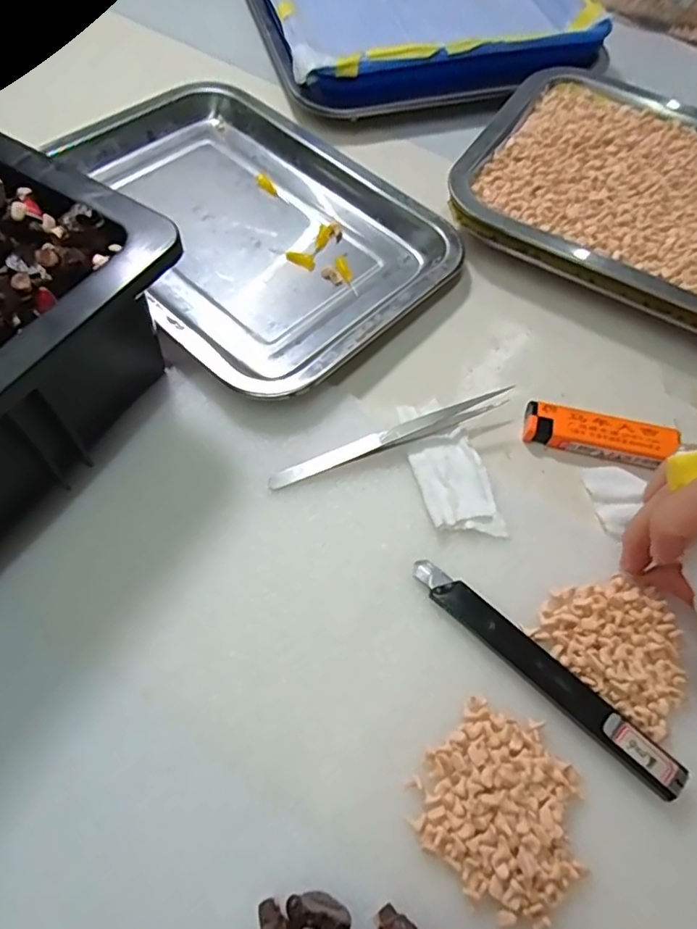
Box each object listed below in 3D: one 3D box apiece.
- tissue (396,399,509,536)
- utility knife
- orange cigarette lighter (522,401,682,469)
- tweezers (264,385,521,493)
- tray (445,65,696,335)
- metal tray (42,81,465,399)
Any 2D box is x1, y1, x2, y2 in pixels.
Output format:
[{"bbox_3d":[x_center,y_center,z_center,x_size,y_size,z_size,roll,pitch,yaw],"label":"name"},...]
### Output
[{"bbox_3d":[0.051,0.000,0.302,0.036,0.006,0.080,-11,64,-9],"label":"tissue"},{"bbox_3d":[0.083,0.088,0.254,0.133,0.012,0.017,40,67,16],"label":"utility knife"},{"bbox_3d":[0.135,-0.015,0.315,0.079,0.015,0.023,15,63,4],"label":"orange cigarette lighter"},{"bbox_3d":[0.026,-0.015,0.310,0.140,0.004,0.014,-22,66,-14],"label":"tweezers"},{"bbox_3d":[0.213,-0.174,0.384,0.257,0.027,0.194,29,65,11],"label":"tray"},{"bbox_3d":[-0.070,-0.156,0.375,0.258,0.025,0.180,41,68,16],"label":"metal tray"}]

